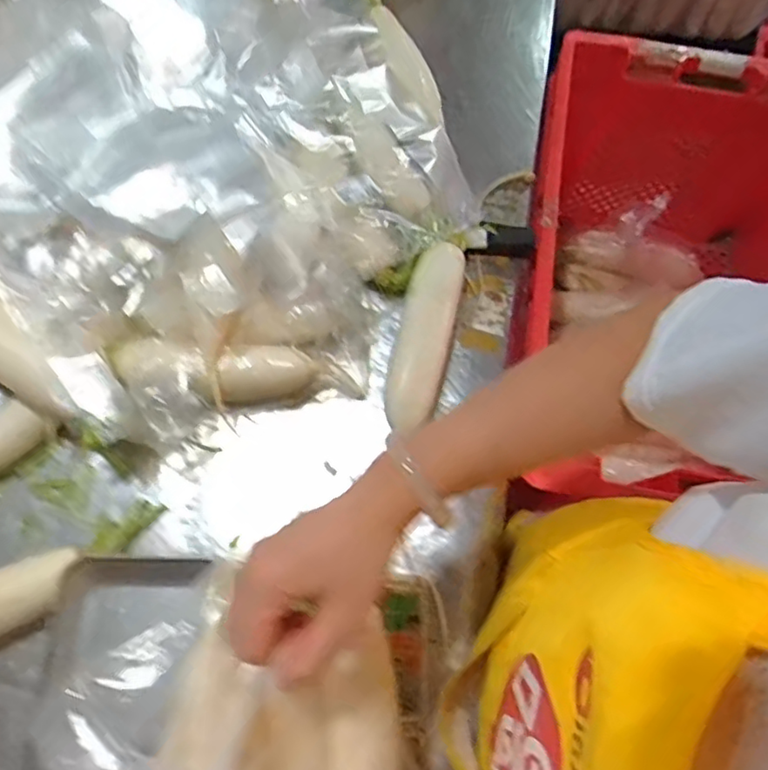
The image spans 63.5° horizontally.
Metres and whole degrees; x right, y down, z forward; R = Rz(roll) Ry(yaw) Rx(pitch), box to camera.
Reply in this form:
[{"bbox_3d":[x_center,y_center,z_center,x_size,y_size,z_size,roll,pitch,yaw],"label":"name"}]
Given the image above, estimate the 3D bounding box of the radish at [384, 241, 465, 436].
[{"bbox_3d":[0.042,-0.055,0.677,0.061,0.060,0.220,13,71,4],"label":"radish"}]

